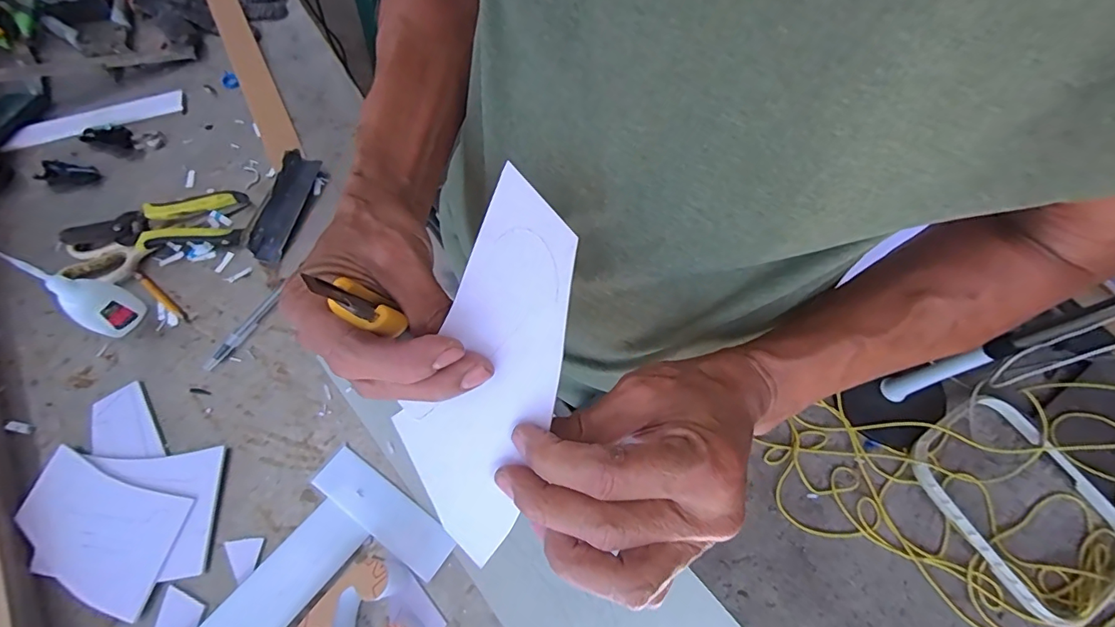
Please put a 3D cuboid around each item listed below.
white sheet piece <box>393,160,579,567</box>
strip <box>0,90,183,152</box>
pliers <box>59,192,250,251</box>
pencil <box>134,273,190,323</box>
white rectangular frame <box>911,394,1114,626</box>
[{"bbox_3d":[-0.031,0.024,0.223,0.062,0.004,0.167,15,93,5],"label":"white sheet piece"},{"bbox_3d":[-0.569,-0.239,0.596,0.193,0.008,0.038,-22,67,-11],"label":"strip"},{"bbox_3d":[-0.430,-0.096,0.521,0.168,0.025,0.060,-9,66,-6],"label":"pliers"},{"bbox_3d":[-0.408,-0.018,0.496,0.088,0.006,0.009,34,69,13],"label":"pencil"},{"bbox_3d":[1.059,0.424,1.092,0.355,0.045,0.457,-28,69,-13],"label":"white rectangular frame"}]

